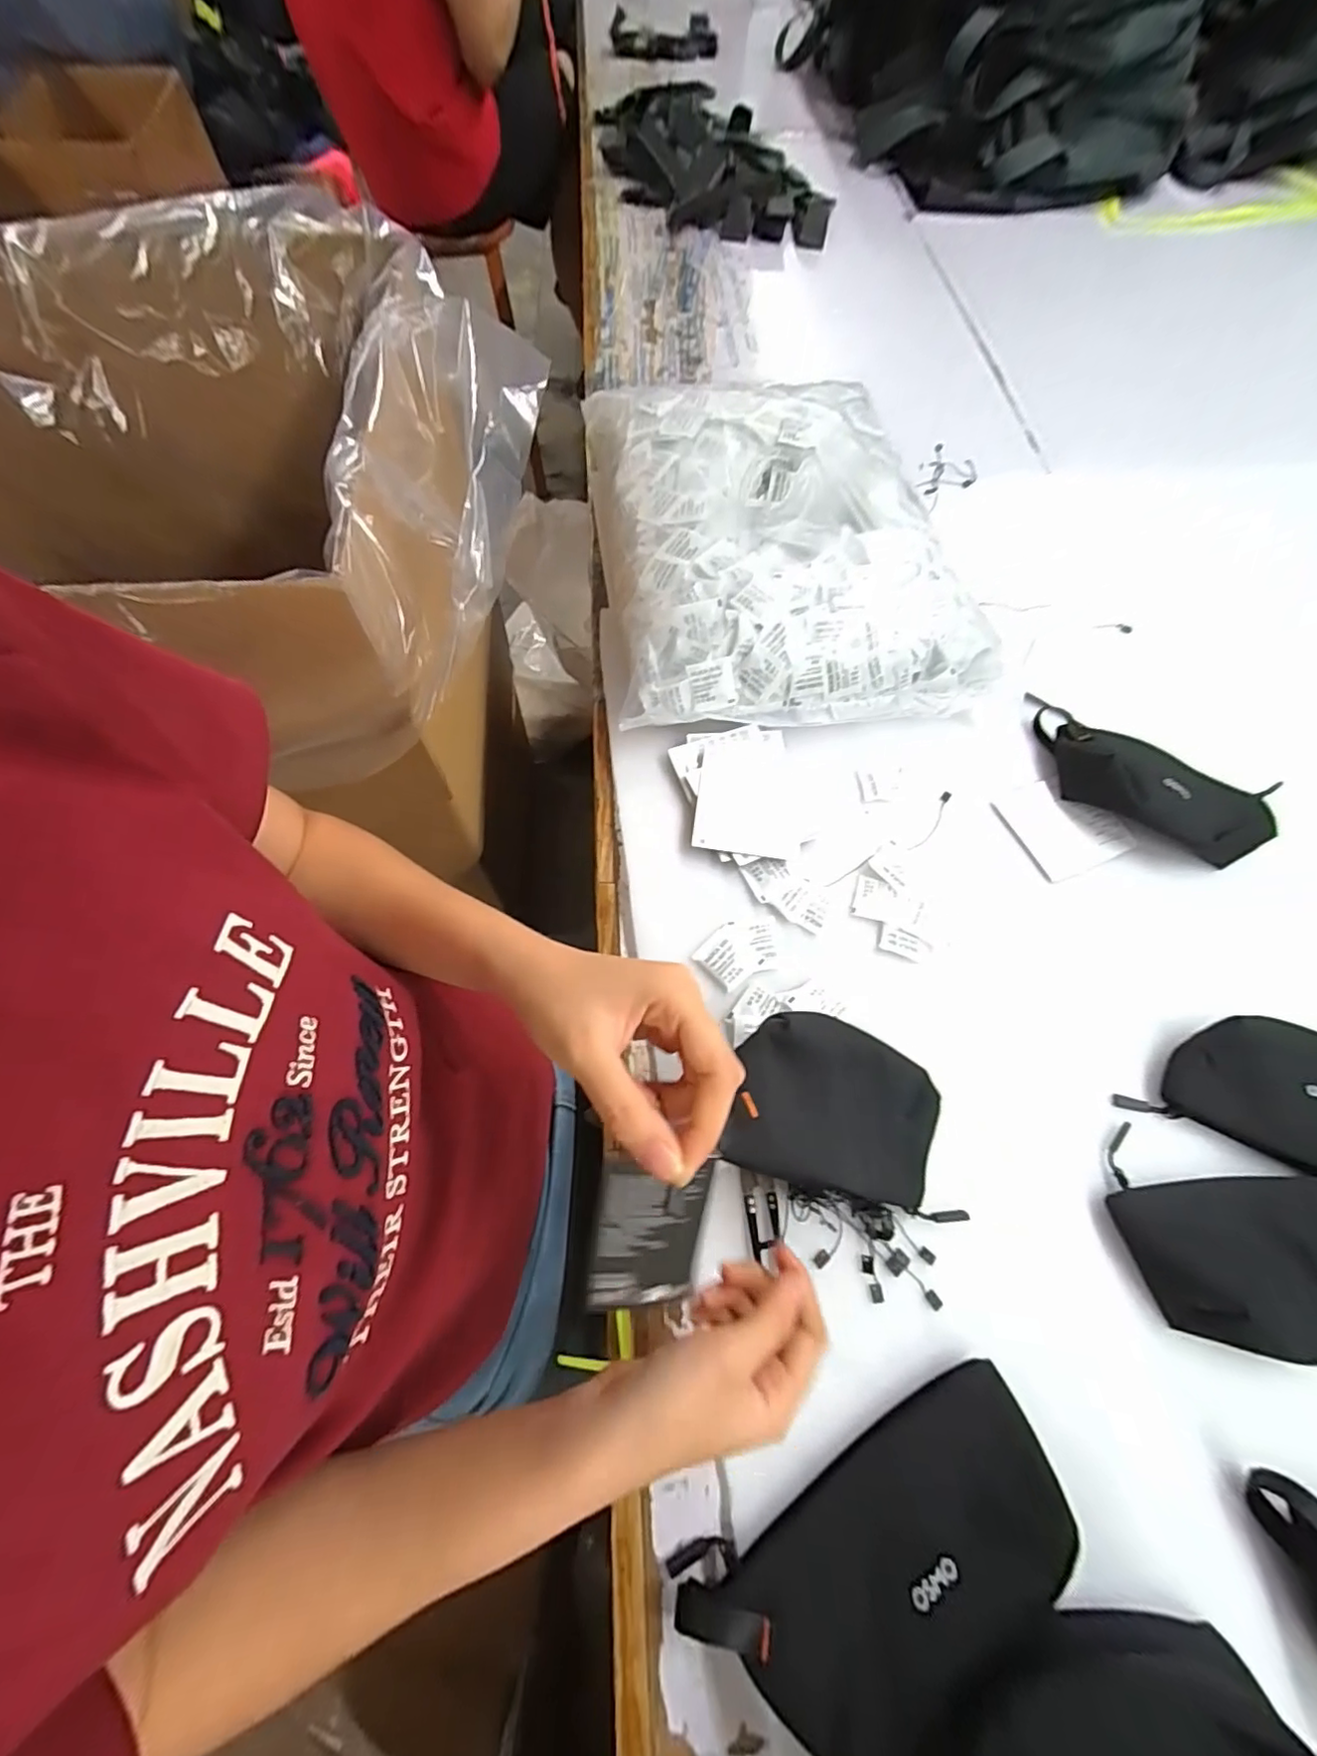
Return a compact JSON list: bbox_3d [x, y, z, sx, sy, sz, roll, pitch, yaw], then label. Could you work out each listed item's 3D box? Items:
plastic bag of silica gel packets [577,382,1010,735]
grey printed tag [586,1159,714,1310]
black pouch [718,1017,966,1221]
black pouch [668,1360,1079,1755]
[{"bbox_3d":[0.118,-0.348,0.594,0.359,0.095,0.424,-6,66,-5],"label":"plastic bag of silica gel packets"},{"bbox_3d":[-0.004,0.162,0.264,0.049,0.005,0.080,4,108,-13],"label":"grey printed tag"},{"bbox_3d":[0.119,0.142,0.358,0.198,0.019,0.095,28,61,-30],"label":"black pouch"},{"bbox_3d":[0.121,0.363,0.308,0.206,0.040,0.094,-24,31,-11],"label":"black pouch"}]

